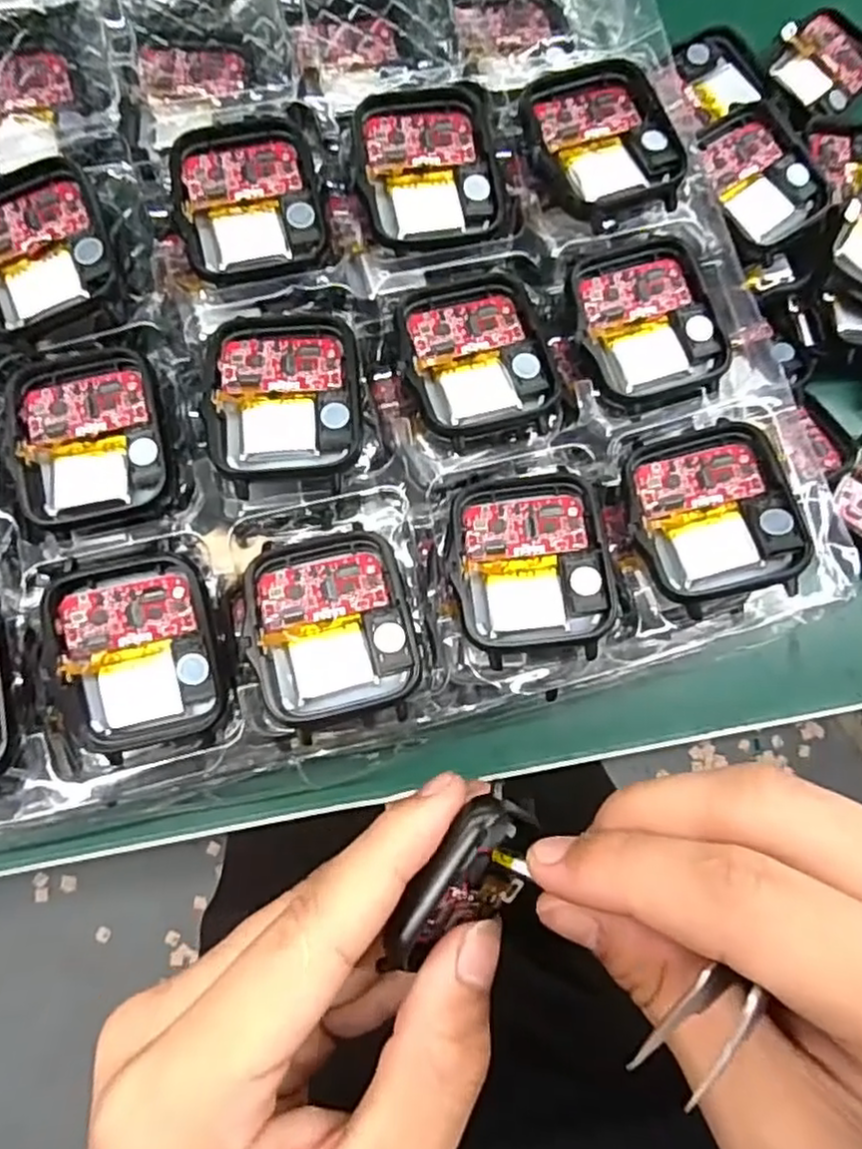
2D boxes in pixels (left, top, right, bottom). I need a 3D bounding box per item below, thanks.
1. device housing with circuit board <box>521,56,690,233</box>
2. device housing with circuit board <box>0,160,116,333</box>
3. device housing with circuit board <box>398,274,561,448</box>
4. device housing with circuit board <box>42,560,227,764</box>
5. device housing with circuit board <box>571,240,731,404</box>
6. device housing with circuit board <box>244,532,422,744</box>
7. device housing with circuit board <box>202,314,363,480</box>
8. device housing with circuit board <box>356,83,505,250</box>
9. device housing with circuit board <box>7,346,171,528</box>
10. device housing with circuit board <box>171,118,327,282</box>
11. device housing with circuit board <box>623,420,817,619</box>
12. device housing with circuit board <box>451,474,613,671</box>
[{"bbox_3d":[0.047,-0.119,0.189,0.039,0.010,0.046,-24,82,-7],"label":"device housing with circuit board"},{"bbox_3d":[-0.100,-0.085,0.175,0.036,0.010,0.043,-20,82,-7],"label":"device housing with circuit board"},{"bbox_3d":[0.012,-0.059,0.181,0.039,0.004,0.045,-21,82,-7],"label":"device housing with circuit board"},{"bbox_3d":[-0.069,0.019,0.163,0.038,0.010,0.043,-11,82,-5],"label":"device housing with circuit board"},{"bbox_3d":[0.059,-0.069,0.187,0.036,0.004,0.042,-13,81,-6],"label":"device housing with circuit board"},{"bbox_3d":[-0.024,0.012,0.163,0.036,0.006,0.044,-14,82,-5],"label":"device housing with circuit board"},{"bbox_3d":[-0.037,-0.046,0.174,0.037,0.008,0.042,-2,81,-3],"label":"device housing with circuit board"},{"bbox_3d":[-0.001,-0.112,0.190,0.039,0.008,0.044,-12,81,-6],"label":"device housing with circuit board"},{"bbox_3d":[-0.086,-0.035,0.173,0.036,0.005,0.045,-11,81,-5],"label":"device housing with circuit board"},{"bbox_3d":[-0.049,-0.102,0.186,0.037,0.005,0.044,-11,81,-5],"label":"device housing with circuit board"},{"bbox_3d":[0.069,-0.016,0.171,0.036,0.015,0.045,-10,82,-5],"label":"device housing with circuit board"},{"bbox_3d":[0.024,-0.003,0.168,0.037,0.007,0.044,-8,82,-4],"label":"device housing with circuit board"}]

